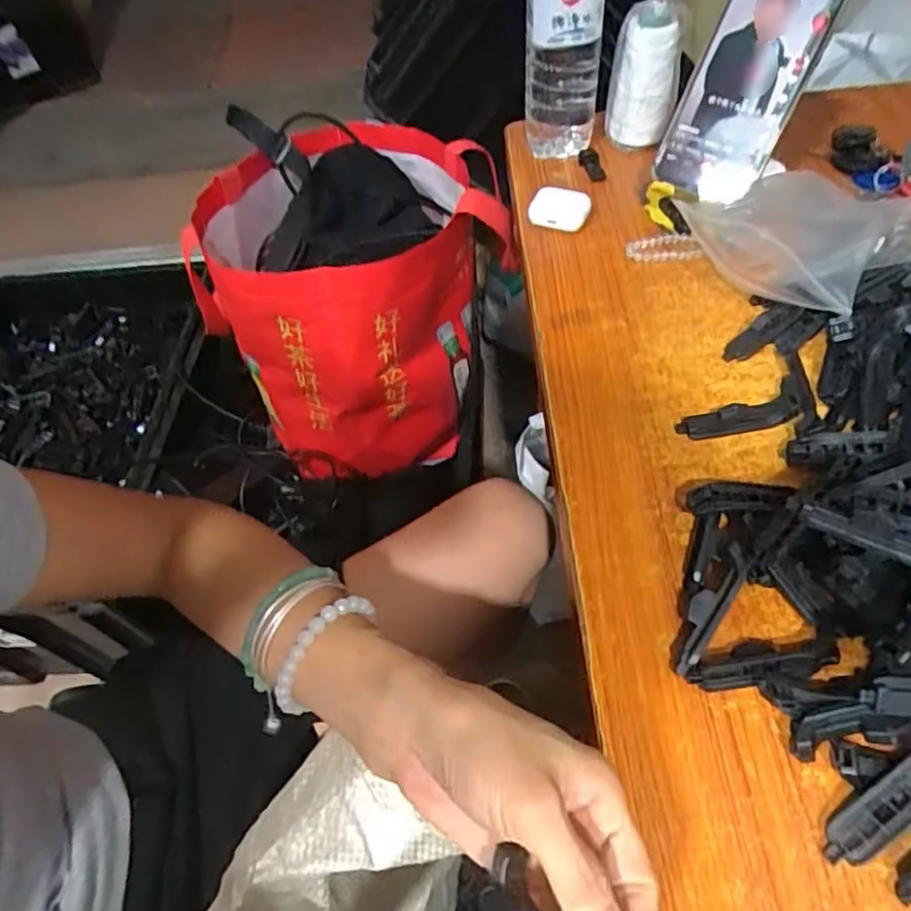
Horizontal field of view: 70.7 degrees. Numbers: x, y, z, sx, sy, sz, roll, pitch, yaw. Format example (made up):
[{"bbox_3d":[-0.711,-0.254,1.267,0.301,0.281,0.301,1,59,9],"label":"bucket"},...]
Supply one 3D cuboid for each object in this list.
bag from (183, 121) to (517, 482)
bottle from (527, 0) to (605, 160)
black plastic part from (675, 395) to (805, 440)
[{"bbox_3d":[-0.112,-0.181,0.756,0.310,0.284,0.276,-38,58,-20],"label":"bag"},{"bbox_3d":[0.092,-0.358,0.546,0.065,0.206,0.065,3,54,7],"label":"bottle"},{"bbox_3d":[0.183,-0.024,0.416,0.074,0.012,0.019,-7,53,-1],"label":"black plastic part"}]

